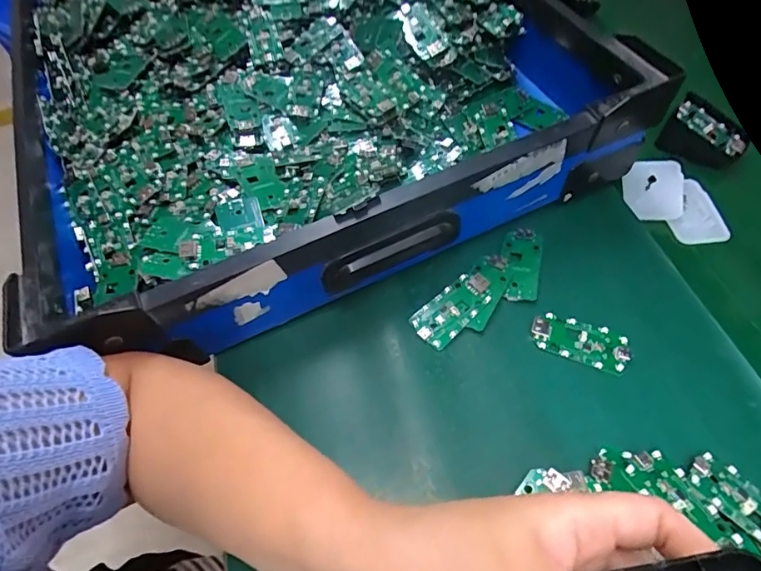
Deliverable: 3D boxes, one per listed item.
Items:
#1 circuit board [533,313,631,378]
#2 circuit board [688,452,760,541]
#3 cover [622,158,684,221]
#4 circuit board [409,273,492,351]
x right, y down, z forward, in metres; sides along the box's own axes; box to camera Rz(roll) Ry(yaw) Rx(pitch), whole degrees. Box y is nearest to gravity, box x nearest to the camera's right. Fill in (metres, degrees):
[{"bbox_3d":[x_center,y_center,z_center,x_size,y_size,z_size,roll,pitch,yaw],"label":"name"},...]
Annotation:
[{"bbox_3d":[0.137,0.038,0.322,0.063,0.006,0.030,18,59,17],"label":"circuit board"},{"bbox_3d":[0.204,0.121,0.255,0.029,0.005,0.064,-40,61,-21],"label":"circuit board"},{"bbox_3d":[0.232,-0.083,0.398,0.047,0.010,0.068,12,57,13],"label":"cover"},{"bbox_3d":[0.052,0.015,0.337,0.063,0.007,0.031,-39,61,-20],"label":"circuit board"}]

